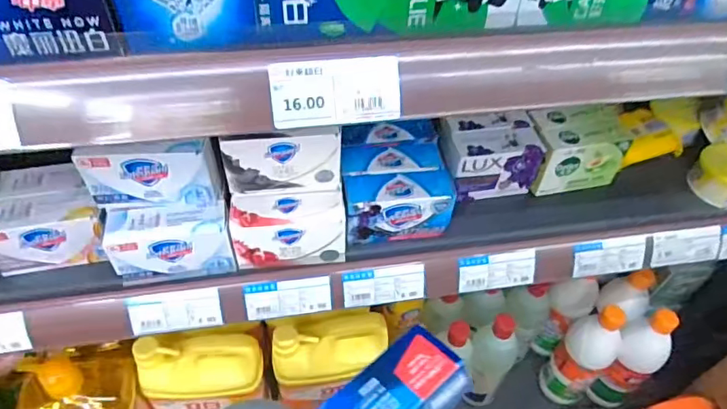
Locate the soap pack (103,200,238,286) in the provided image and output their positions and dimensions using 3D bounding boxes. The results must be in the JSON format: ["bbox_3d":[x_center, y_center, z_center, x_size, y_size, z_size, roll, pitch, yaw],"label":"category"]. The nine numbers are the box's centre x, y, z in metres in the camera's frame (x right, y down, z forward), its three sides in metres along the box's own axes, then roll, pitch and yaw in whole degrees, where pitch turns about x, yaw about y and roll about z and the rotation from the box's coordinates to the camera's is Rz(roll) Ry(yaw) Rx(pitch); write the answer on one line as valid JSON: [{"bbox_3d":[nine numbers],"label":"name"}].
[{"bbox_3d":[-0.166,0.032,0.451,0.098,0.061,0.040,-7,50,-10],"label":"soap pack"}]

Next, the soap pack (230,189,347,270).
[{"bbox_3d":[-0.067,0.021,0.465,0.097,0.056,0.044,-4,50,-7],"label":"soap pack"}]

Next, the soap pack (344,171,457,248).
[{"bbox_3d":[0.032,0.000,0.487,0.097,0.062,0.043,-6,50,-8],"label":"soap pack"}]

